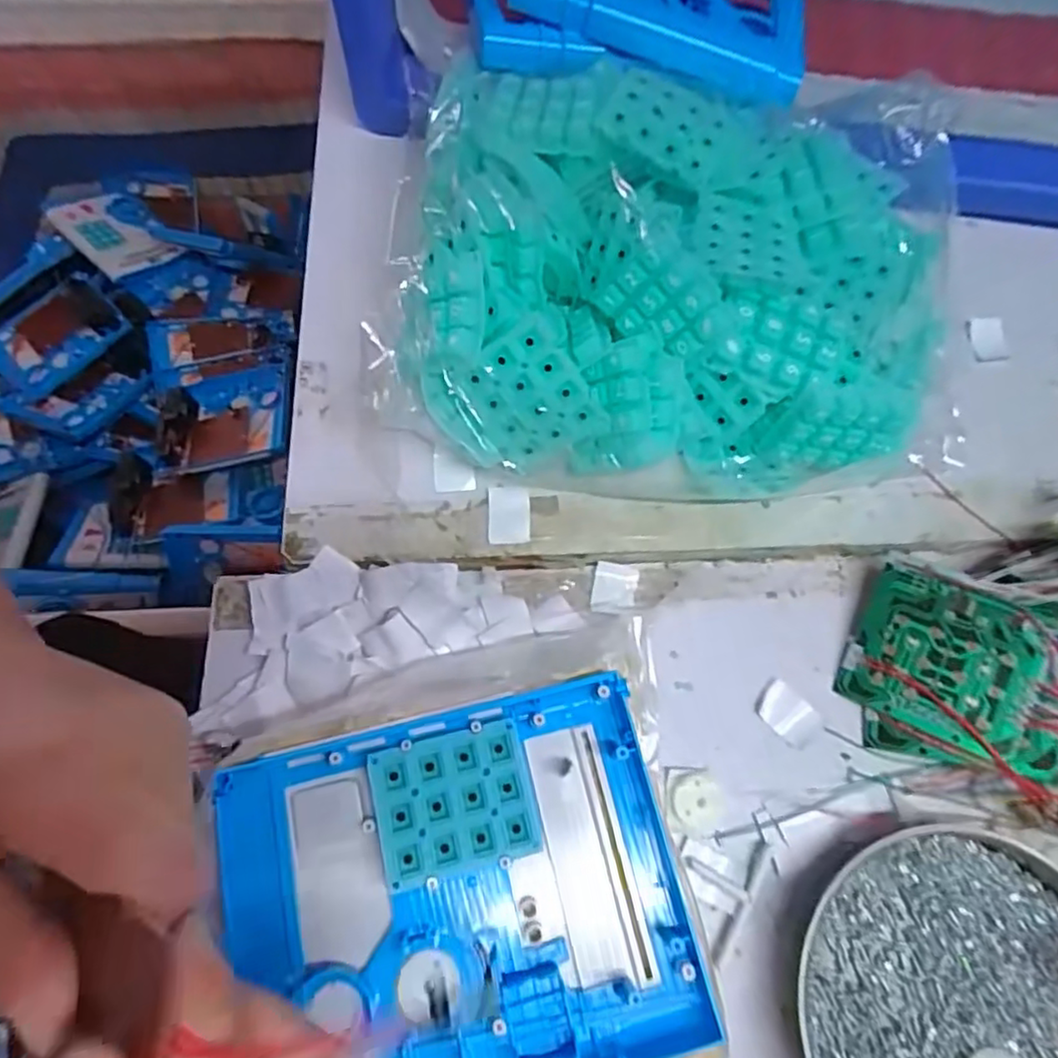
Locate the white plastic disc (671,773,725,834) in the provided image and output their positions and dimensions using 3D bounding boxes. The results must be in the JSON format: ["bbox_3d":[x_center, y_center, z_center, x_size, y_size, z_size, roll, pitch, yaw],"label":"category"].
[{"bbox_3d":[0.075,0.122,0.287,0.022,0.005,0.024,1,70,-1],"label":"white plastic disc"}]

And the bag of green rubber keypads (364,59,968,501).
[{"bbox_3d":[0.077,-0.131,0.325,0.282,0.069,0.221,5,72,1],"label":"bag of green rubber keypads"}]

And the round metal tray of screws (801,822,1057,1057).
[{"bbox_3d":[0.176,0.192,0.256,0.122,0.023,0.132,1,70,-1],"label":"round metal tray of screws"}]

